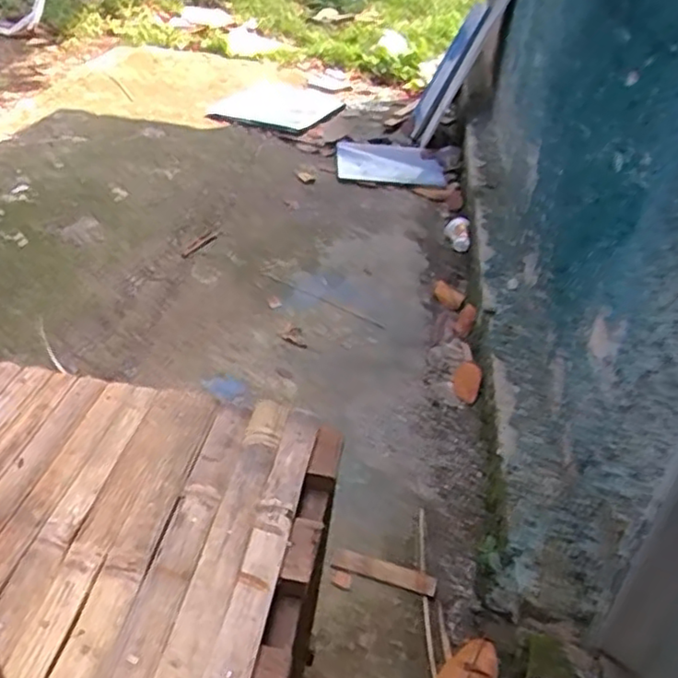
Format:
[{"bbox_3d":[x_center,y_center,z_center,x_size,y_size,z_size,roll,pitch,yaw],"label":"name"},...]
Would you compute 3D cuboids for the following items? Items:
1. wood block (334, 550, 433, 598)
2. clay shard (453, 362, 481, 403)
[{"bbox_3d":[0.069,0.350,0.998,0.150,0.009,0.035,13,36,10],"label":"wood block"},{"bbox_3d":[0.266,0.086,1.391,0.052,0.022,0.108,14,36,10],"label":"clay shard"}]

